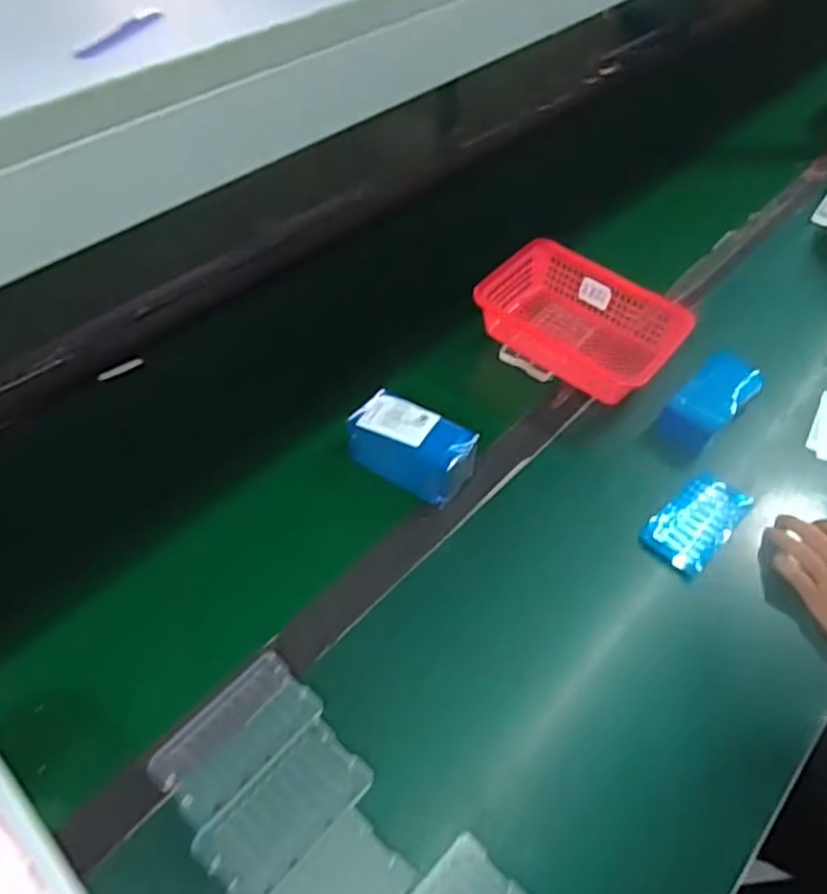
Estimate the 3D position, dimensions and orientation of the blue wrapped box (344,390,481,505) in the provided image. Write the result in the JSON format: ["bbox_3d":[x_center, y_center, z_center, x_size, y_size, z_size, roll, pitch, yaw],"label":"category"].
[{"bbox_3d":[-0.002,0.002,0.687,0.123,0.055,0.066,24,54,15],"label":"blue wrapped box"}]

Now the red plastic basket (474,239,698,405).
[{"bbox_3d":[0.196,-0.143,0.814,0.222,0.065,0.143,32,57,21],"label":"red plastic basket"}]

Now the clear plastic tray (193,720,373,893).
[{"bbox_3d":[-0.092,0.260,0.495,0.061,0.006,0.117,38,59,24],"label":"clear plastic tray"}]

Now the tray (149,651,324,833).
[{"bbox_3d":[-0.135,0.221,0.534,0.069,0.009,0.121,36,58,23],"label":"tray"}]

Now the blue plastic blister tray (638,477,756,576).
[{"bbox_3d":[0.286,0.073,0.696,0.118,0.016,0.064,-36,61,-27],"label":"blue plastic blister tray"}]

